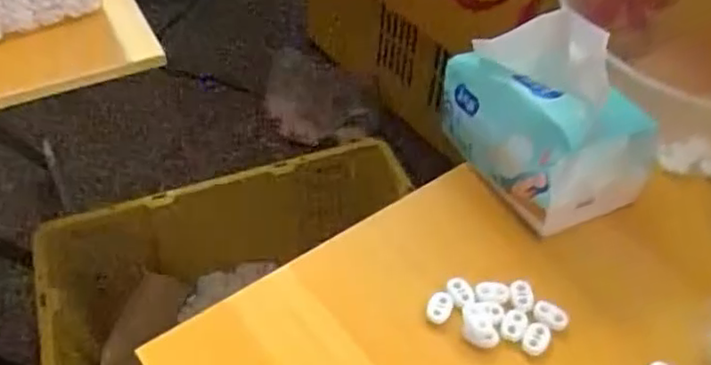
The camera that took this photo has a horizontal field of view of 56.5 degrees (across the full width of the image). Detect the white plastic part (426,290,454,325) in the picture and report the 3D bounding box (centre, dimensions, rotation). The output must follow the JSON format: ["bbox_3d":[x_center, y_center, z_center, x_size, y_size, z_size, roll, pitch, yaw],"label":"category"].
[{"bbox_3d":[0.055,0.081,0.426,0.015,0.007,0.022,24,51,17],"label":"white plastic part"}]

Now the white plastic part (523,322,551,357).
[{"bbox_3d":[0.114,0.098,0.415,0.015,0.004,0.022,26,52,19],"label":"white plastic part"}]

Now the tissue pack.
[{"bbox_3d":[0.138,-0.057,0.481,0.102,0.105,0.146,-19,52,-19],"label":"tissue pack"}]

